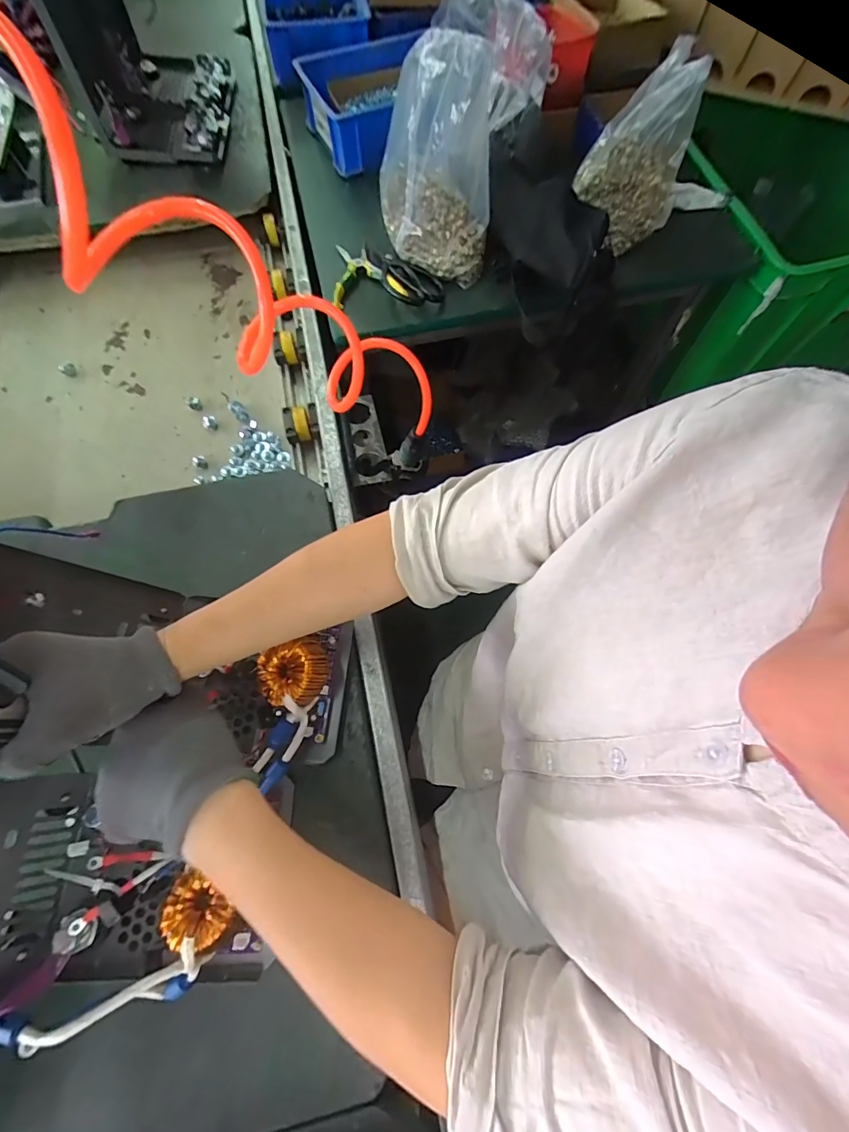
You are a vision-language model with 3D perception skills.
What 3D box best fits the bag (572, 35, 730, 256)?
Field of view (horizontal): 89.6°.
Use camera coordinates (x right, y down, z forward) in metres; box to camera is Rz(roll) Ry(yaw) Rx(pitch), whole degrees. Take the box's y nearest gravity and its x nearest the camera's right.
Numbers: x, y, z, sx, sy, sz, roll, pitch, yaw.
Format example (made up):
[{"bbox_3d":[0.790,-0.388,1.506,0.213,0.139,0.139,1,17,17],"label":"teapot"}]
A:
[{"bbox_3d":[0.391,-0.640,0.647,0.274,0.220,0.124,-28,73,-11],"label":"bag"}]

